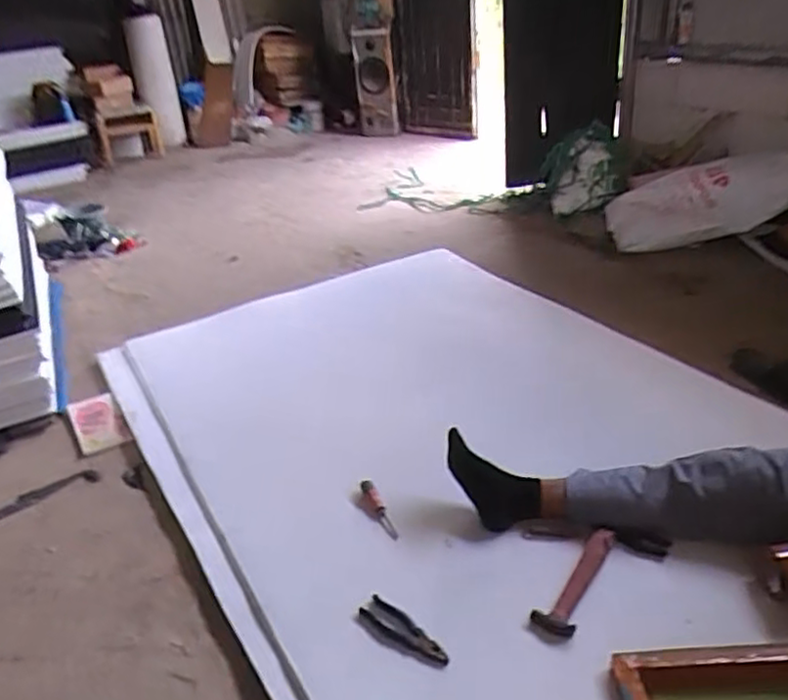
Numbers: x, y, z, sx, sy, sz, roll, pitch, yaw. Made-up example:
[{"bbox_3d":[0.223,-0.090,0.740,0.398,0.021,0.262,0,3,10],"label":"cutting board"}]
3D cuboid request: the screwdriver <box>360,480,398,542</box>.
[{"bbox_3d":[-0.033,0.350,1.481,0.031,0.026,0.185,-17,32,-15],"label":"screwdriver"}]

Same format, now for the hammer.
[{"bbox_3d":[0.346,0.425,1.273,0.073,0.026,0.263,15,35,32],"label":"hammer"}]

